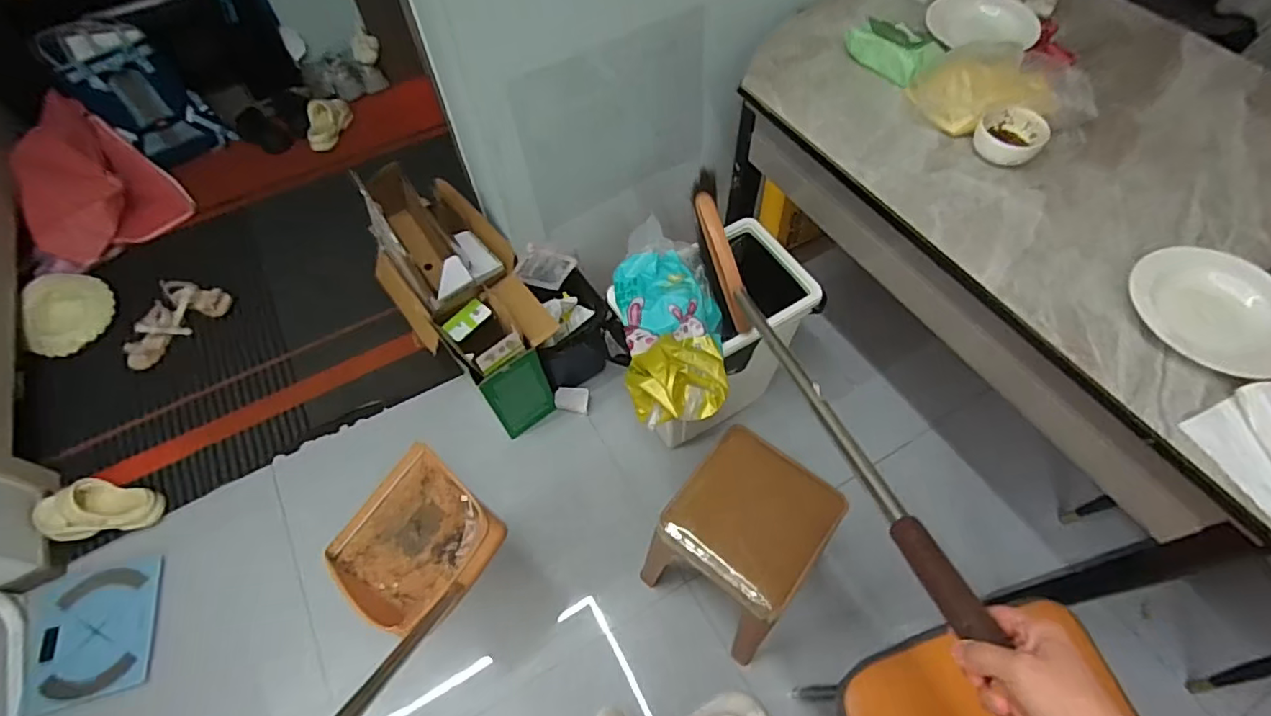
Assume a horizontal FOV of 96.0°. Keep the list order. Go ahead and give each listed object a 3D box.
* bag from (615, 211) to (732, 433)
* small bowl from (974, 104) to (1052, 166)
[{"bbox_3d":[0.071,-0.068,1.089,0.194,0.128,0.425,-5,53,-2],"label":"bag"},{"bbox_3d":[0.626,-0.371,0.953,0.108,0.046,0.087,32,65,19],"label":"small bowl"}]

